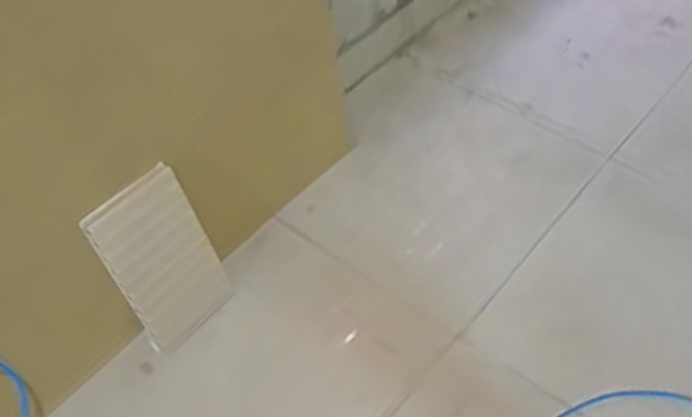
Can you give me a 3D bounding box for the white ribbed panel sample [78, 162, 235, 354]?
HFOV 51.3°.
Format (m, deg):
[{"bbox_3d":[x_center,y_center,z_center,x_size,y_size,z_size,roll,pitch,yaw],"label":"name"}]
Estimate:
[{"bbox_3d":[-0.416,0.119,1.641,0.225,0.389,0.027,-34,32,-22],"label":"white ribbed panel sample"}]

